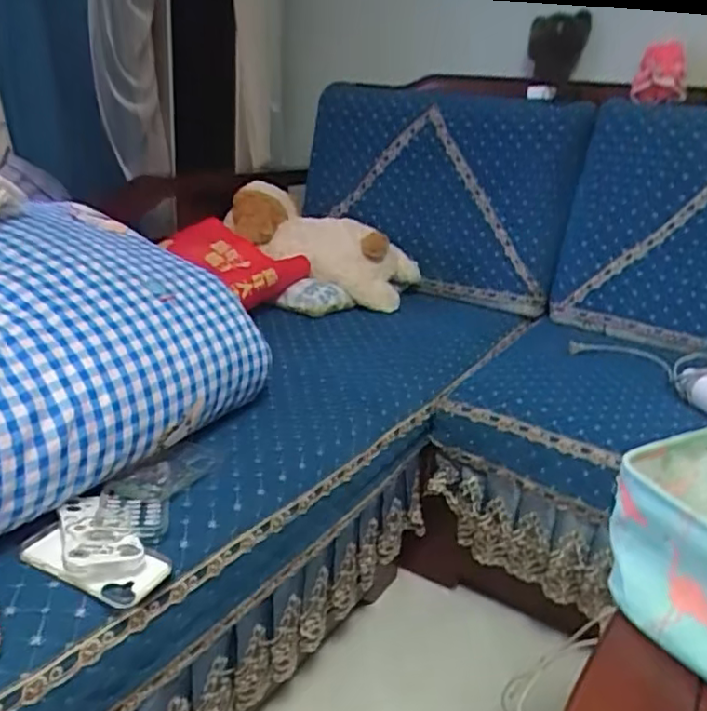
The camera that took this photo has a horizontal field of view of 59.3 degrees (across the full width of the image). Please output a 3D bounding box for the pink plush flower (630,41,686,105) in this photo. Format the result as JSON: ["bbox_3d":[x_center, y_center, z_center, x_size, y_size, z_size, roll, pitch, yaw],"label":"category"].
[{"bbox_3d":[0.655,-0.592,1.312,0.085,0.111,0.082,1,23,-10],"label":"pink plush flower"}]

